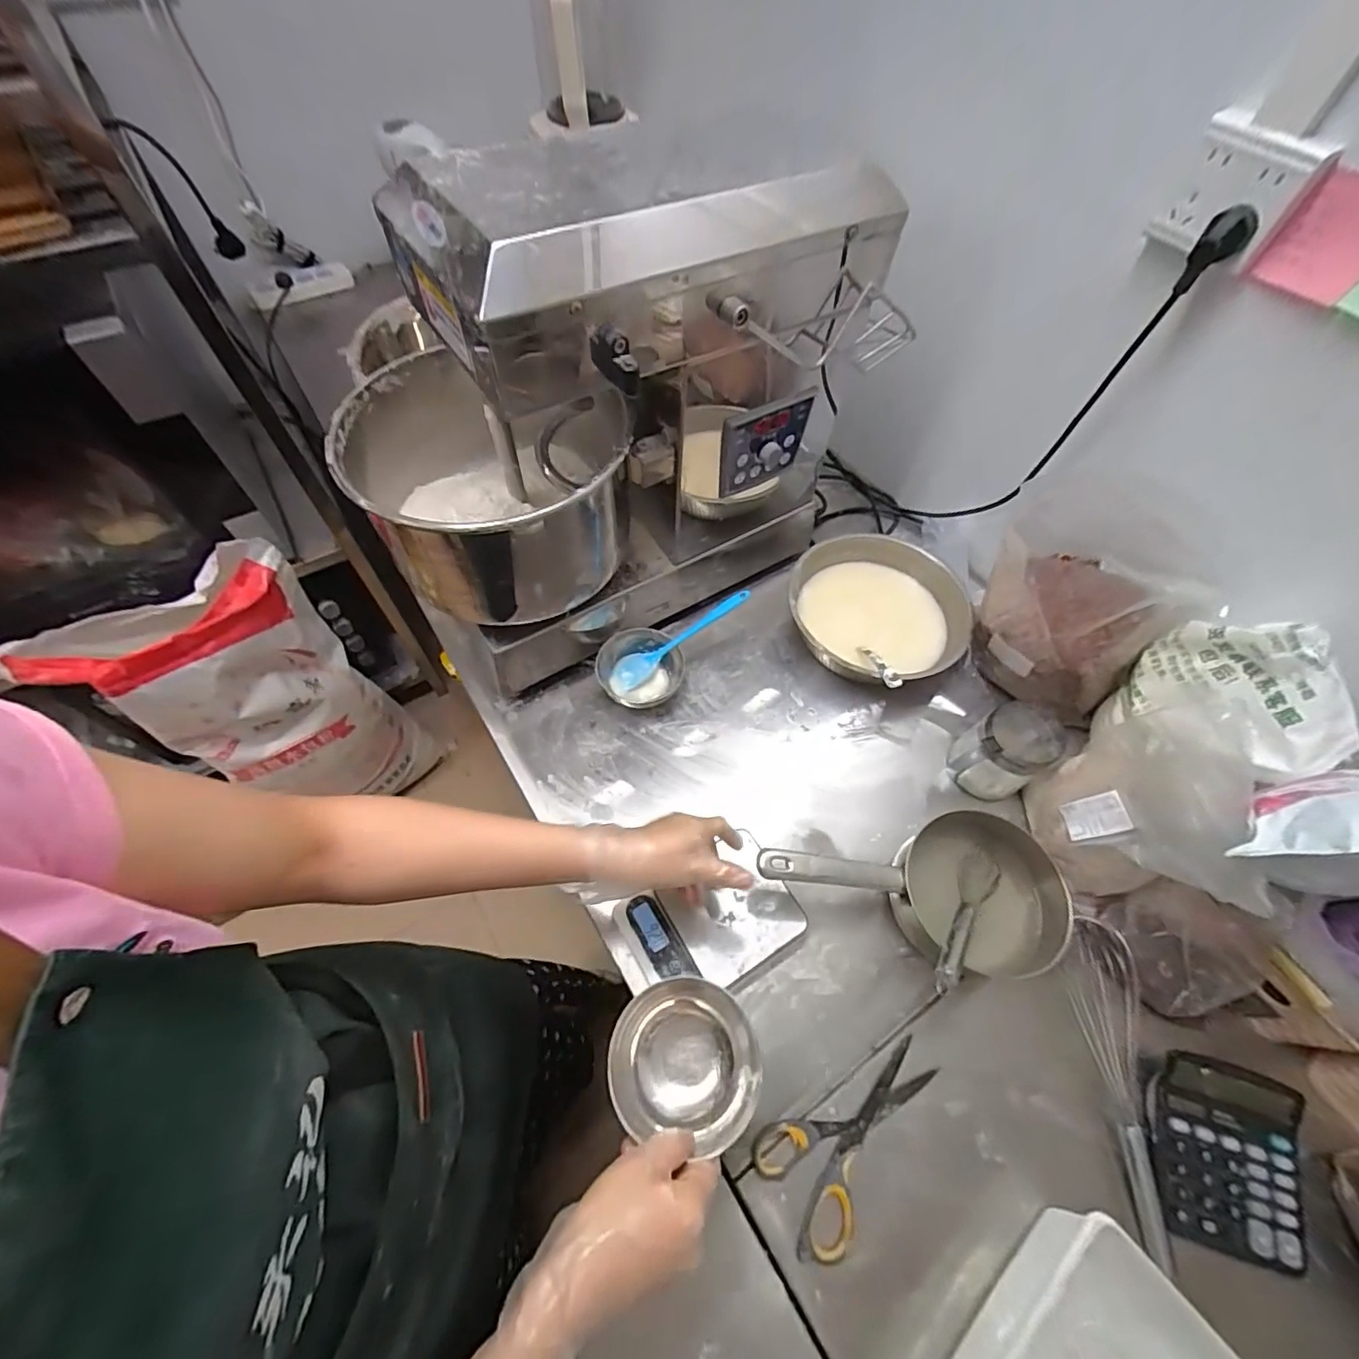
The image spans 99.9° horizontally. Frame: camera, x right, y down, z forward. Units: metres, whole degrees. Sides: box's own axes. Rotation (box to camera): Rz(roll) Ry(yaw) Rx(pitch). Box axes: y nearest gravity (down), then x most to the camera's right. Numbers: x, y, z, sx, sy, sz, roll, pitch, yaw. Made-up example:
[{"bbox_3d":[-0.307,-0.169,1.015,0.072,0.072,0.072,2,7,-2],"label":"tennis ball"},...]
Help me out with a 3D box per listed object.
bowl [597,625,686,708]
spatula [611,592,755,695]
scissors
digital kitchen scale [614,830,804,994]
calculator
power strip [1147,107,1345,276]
[{"bbox_3d":[-0.053,-0.013,0.766,0.112,0.044,0.103,1,59,-2],"label":"bowl"},{"bbox_3d":[0.001,-0.053,0.746,0.209,0.018,0.040,-33,64,3],"label":"spatula"},{"bbox_3d":[0.168,0.427,0.519,0.183,0.012,0.101,-21,62,-14],"label":"scissors"},{"bbox_3d":[0.031,0.263,0.602,0.180,0.036,0.124,-27,63,-17],"label":"digital kitchen scale"},{"bbox_3d":[0.493,0.429,0.516,0.114,0.042,0.139,15,59,7],"label":"calculator"},{"bbox_3d":[0.468,-0.409,0.483,0.021,0.080,0.096,-36,66,-21],"label":"power strip"}]

